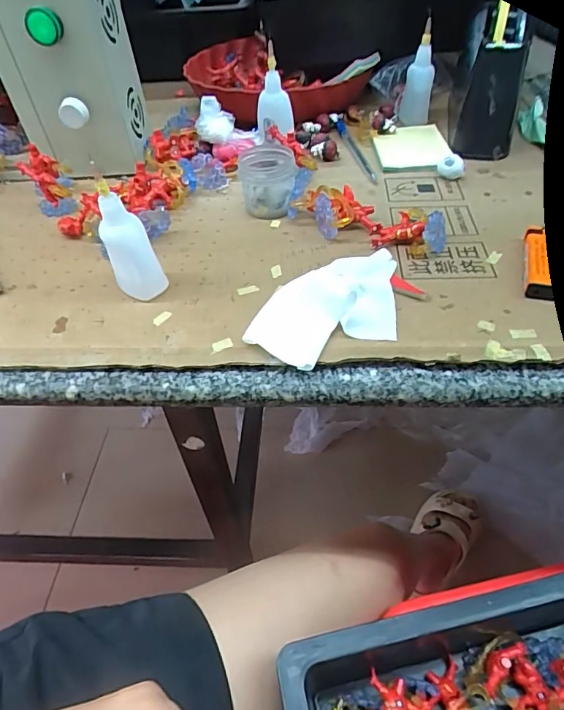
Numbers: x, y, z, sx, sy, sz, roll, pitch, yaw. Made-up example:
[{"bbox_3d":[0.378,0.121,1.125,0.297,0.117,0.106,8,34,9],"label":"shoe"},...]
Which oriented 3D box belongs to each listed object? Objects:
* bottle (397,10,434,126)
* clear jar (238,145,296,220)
[{"bbox_3d":[0.151,-0.311,0.512,0.033,0.100,0.036,10,49,14],"label":"bottle"},{"bbox_3d":[-0.014,-0.157,0.426,0.051,0.043,0.060,-10,47,-4],"label":"clear jar"}]

